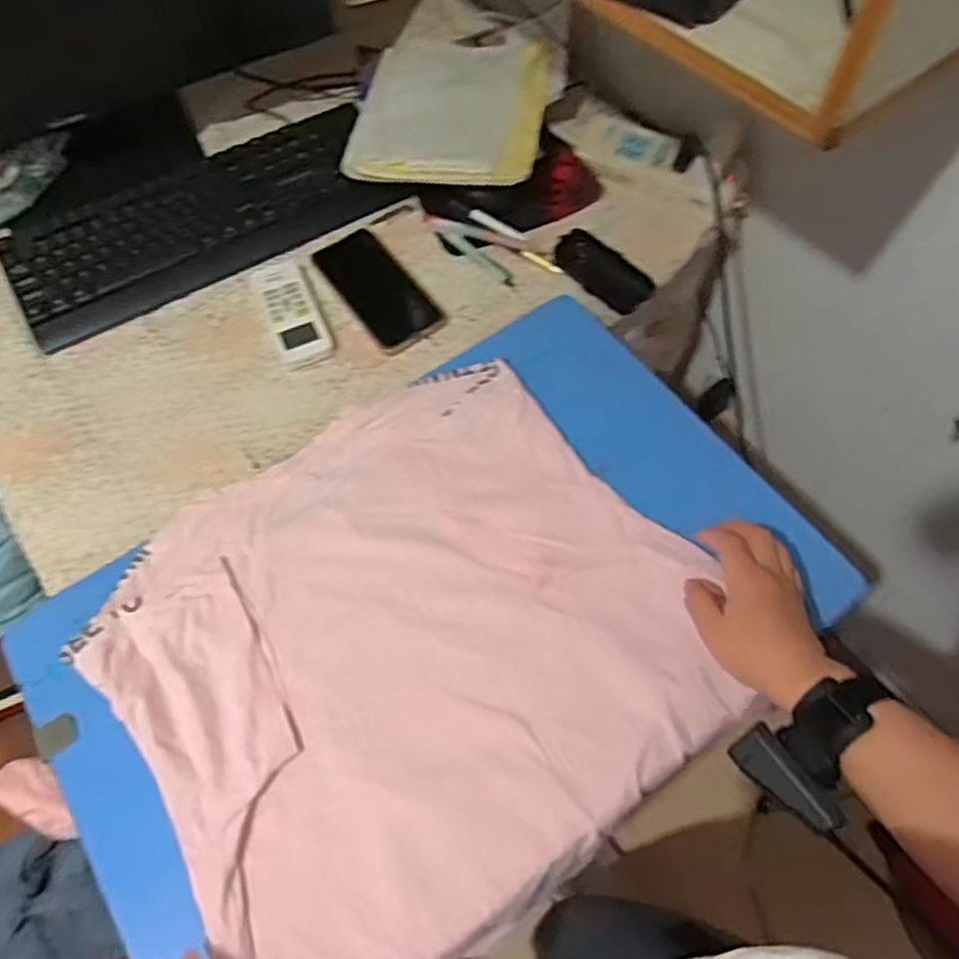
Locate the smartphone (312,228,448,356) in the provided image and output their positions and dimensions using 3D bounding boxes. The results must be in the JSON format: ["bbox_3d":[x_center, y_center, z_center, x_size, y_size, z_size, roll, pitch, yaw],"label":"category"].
[{"bbox_3d":[-0.108,-0.201,0.764,0.075,0.007,0.159,-34,66,-15],"label":"smartphone"}]

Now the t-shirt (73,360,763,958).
[{"bbox_3d":[-0.055,0.122,0.577,0.421,0.022,0.393,-35,66,-15],"label":"t-shirt"}]

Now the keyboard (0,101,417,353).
[{"bbox_3d":[-0.307,-0.297,0.818,0.424,0.034,0.167,-29,65,-12],"label":"keyboard"}]

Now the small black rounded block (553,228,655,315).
[{"bbox_3d":[0.129,-0.220,0.770,0.045,0.028,0.109,-36,67,-15],"label":"small black rounded block"}]

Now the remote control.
[{"bbox_3d":[-0.196,-0.178,0.760,0.052,0.022,0.137,-22,64,-9],"label":"remote control"}]

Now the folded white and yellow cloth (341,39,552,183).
[{"bbox_3d":[-0.030,-0.425,0.827,0.209,0.033,0.249,2,63,3],"label":"folded white and yellow cloth"}]

